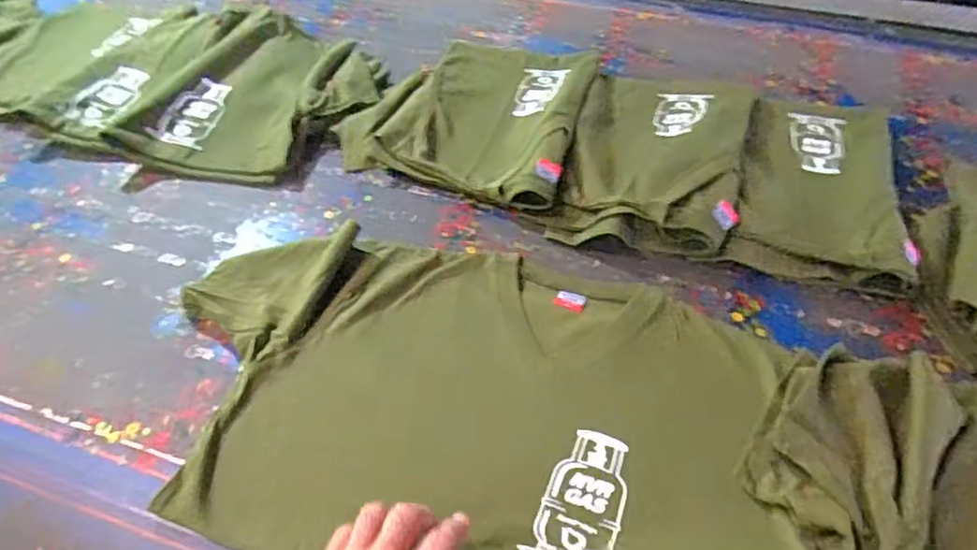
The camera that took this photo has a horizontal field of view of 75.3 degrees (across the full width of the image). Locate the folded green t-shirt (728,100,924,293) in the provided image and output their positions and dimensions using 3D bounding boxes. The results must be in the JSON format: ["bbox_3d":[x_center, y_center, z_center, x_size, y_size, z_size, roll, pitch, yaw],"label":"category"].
[{"bbox_3d":[0.427,-0.132,0.813,0.187,0.031,0.389,15,53,15],"label":"folded green t-shirt"}]

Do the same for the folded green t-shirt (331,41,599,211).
[{"bbox_3d":[-0.009,-0.244,0.903,0.309,0.045,0.354,15,53,15],"label":"folded green t-shirt"}]

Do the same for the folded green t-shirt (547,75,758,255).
[{"bbox_3d":[0.222,-0.169,0.828,0.220,0.058,0.371,15,53,15],"label":"folded green t-shirt"}]

